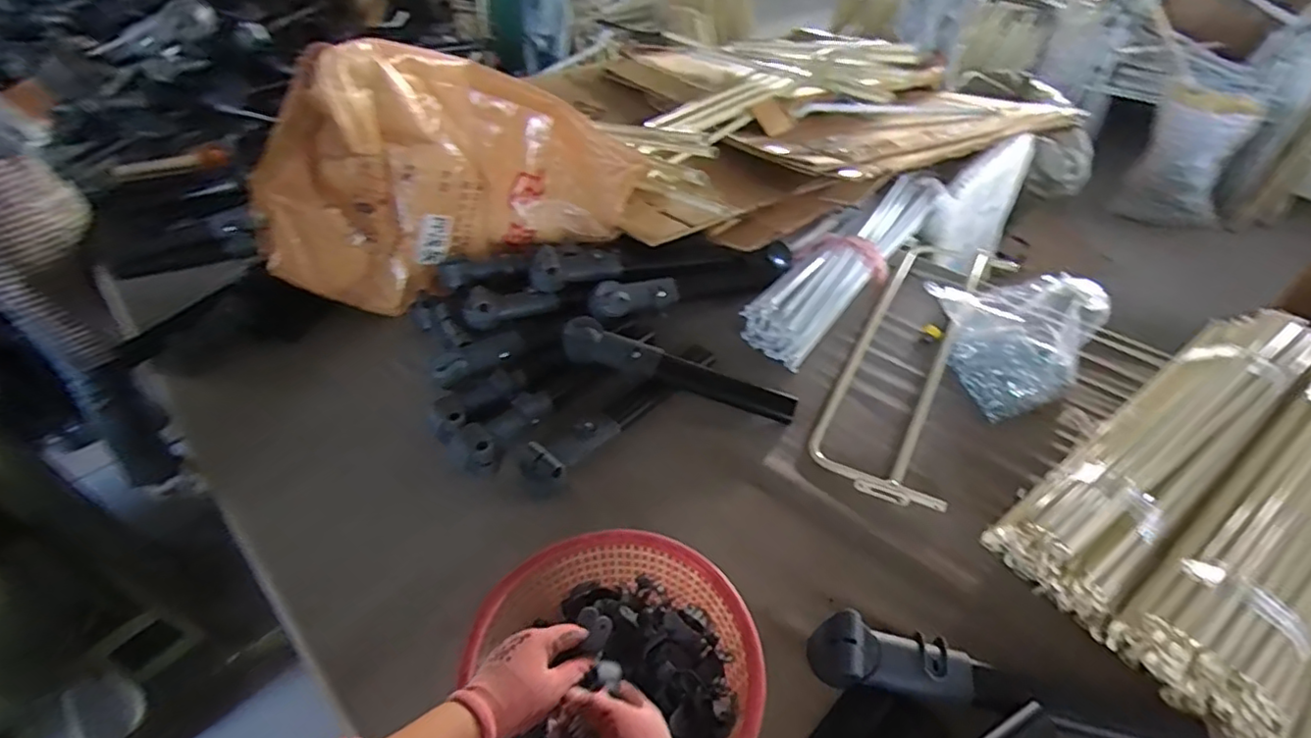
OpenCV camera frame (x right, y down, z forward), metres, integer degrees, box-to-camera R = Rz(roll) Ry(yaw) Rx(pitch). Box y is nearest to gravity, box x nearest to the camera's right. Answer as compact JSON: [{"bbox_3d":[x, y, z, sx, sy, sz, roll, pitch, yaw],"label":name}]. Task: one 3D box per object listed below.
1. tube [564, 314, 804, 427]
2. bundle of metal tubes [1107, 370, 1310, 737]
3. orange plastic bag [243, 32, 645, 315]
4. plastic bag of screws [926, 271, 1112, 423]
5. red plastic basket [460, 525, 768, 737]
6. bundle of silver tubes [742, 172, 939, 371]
[{"bbox_3d":[0.039,0.003,0.984,0.383,0.046,0.062,19,46,-1],"label":"tube"},{"bbox_3d":[0.808,0.172,0.758,0.655,0.086,0.153,-29,50,-25],"label":"bundle of metal tubes"},{"bbox_3d":[-0.386,-0.367,1.137,0.661,0.404,0.224,-14,45,-11],"label":"orange plastic bag"},{"bbox_3d":[0.598,-0.073,1.010,0.207,0.126,0.283,-7,44,-4],"label":"plastic bag of screws"},{"bbox_3d":[-0.039,0.325,0.650,0.282,0.105,0.284,-2,44,2],"label":"red plastic basket"},{"bbox_3d":[0.399,-0.235,1.228,0.142,0.080,0.665,30,53,30],"label":"bundle of silver tubes"}]

